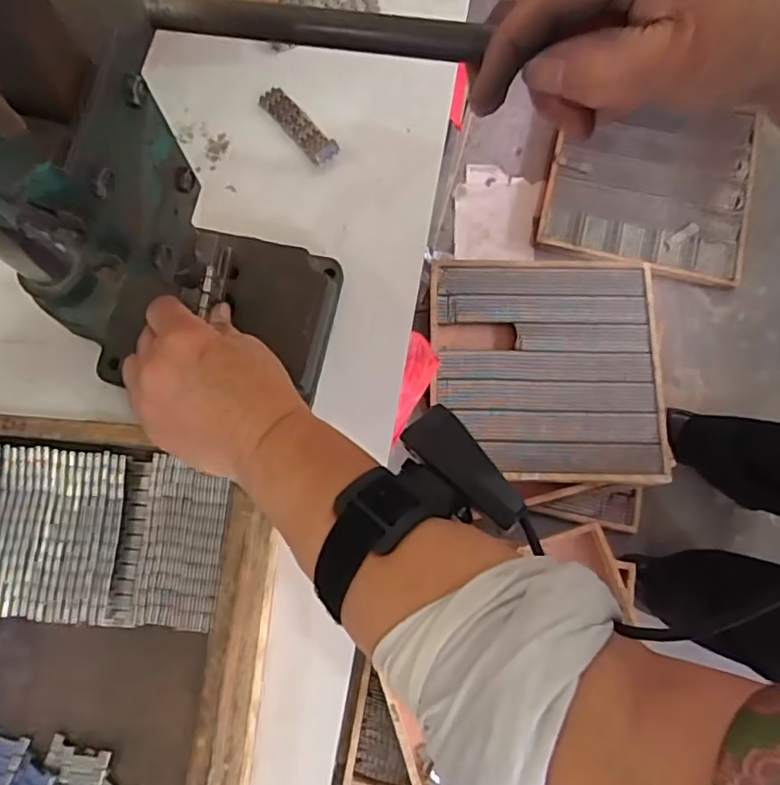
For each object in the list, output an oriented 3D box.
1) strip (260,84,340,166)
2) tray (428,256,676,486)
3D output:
[{"bbox_3d":[-0.070,-0.203,0.451,0.021,0.006,0.078,-39,79,-8],"label":"strip"},{"bbox_3d":[0.281,-0.047,1.049,0.395,0.028,0.401,-1,76,0],"label":"tray"}]

